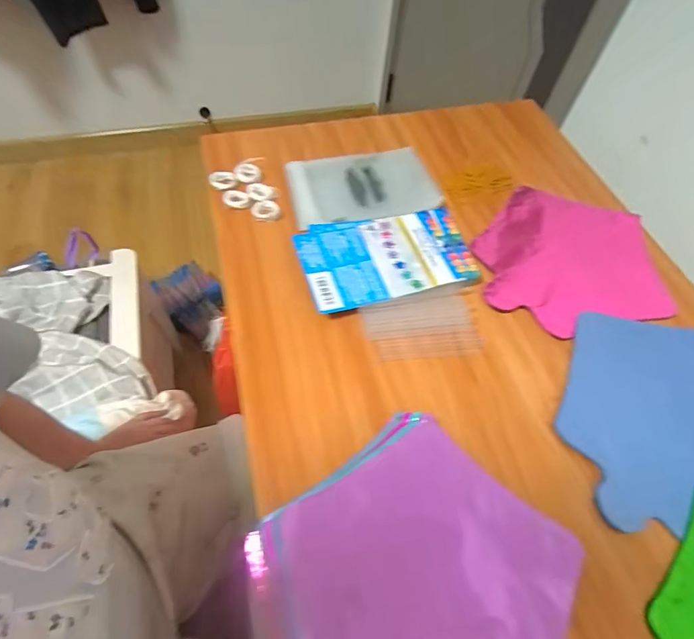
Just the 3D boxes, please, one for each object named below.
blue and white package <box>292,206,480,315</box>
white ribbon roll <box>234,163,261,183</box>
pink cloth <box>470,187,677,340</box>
[{"bbox_3d":[0.046,-0.076,0.488,0.197,0.017,0.119,-14,60,-12],"label":"blue and white package"},{"bbox_3d":[-0.134,-0.199,0.557,0.033,0.011,0.027,-10,59,-10],"label":"white ribbon roll"},{"bbox_3d":[0.269,-0.085,0.513,0.212,0.020,0.216,-1,58,-4],"label":"pink cloth"}]

